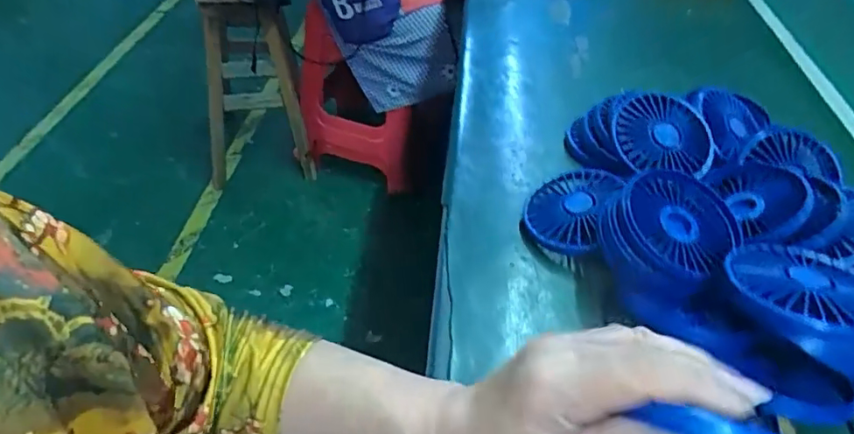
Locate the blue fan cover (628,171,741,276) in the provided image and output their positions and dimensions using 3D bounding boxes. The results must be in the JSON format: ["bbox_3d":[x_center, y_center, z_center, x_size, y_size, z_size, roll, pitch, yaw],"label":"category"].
[{"bbox_3d":[0.183,0.001,0.388,0.075,0.017,0.079,-5,69,-11],"label":"blue fan cover"}]

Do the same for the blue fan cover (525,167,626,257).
[{"bbox_3d":[0.116,-0.009,0.448,0.071,0.016,0.089,4,49,32],"label":"blue fan cover"}]

